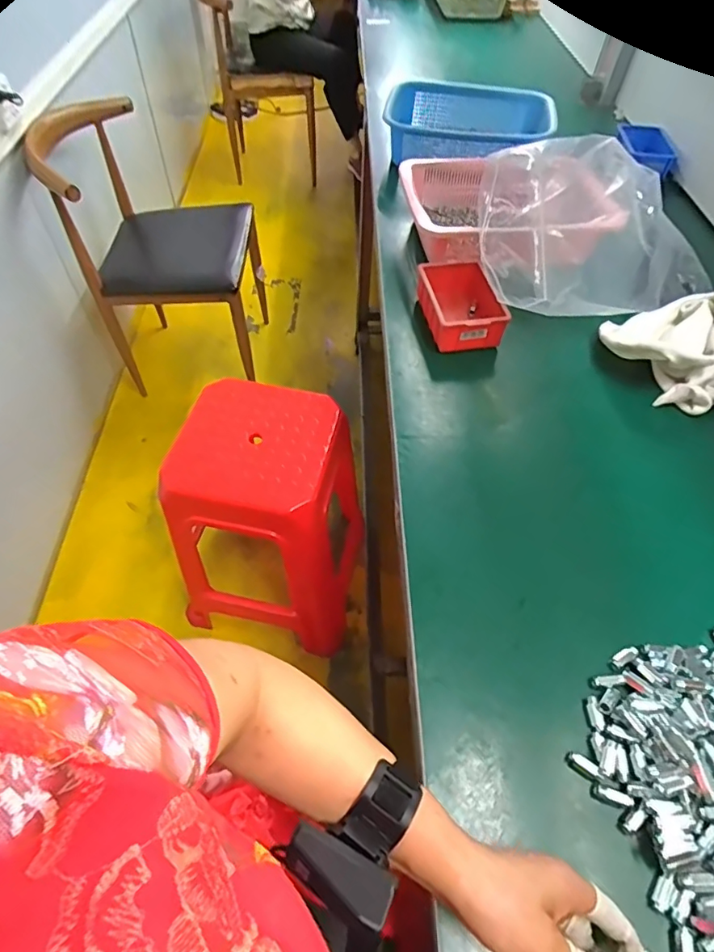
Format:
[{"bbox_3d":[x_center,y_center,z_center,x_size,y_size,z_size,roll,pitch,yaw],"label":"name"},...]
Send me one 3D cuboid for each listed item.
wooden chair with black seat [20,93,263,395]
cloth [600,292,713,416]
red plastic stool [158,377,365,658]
[{"bbox_3d":[-0.600,-0.723,1.636,0.576,0.781,0.567,0,54,-1],"label":"wooden chair with black seat"},{"bbox_3d":[0.435,-0.181,0.674,0.159,0.088,0.198,-34,62,-23],"label":"cloth"},{"bbox_3d":[-0.178,0.104,1.143,0.347,0.499,0.369,5,54,2],"label":"red plastic stool"}]

